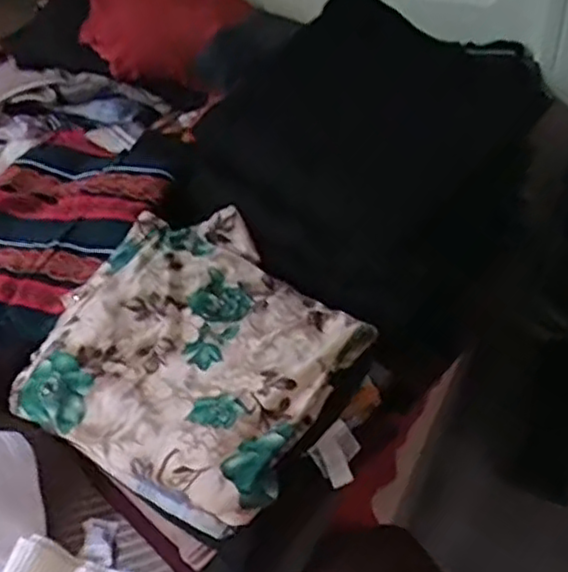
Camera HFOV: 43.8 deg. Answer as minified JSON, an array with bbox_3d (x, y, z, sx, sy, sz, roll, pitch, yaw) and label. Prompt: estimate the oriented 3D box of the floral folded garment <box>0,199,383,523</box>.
[{"bbox_3d":[-0.070,0.045,0.578,0.262,0.045,0.238,23,50,26],"label":"floral folded garment"}]

